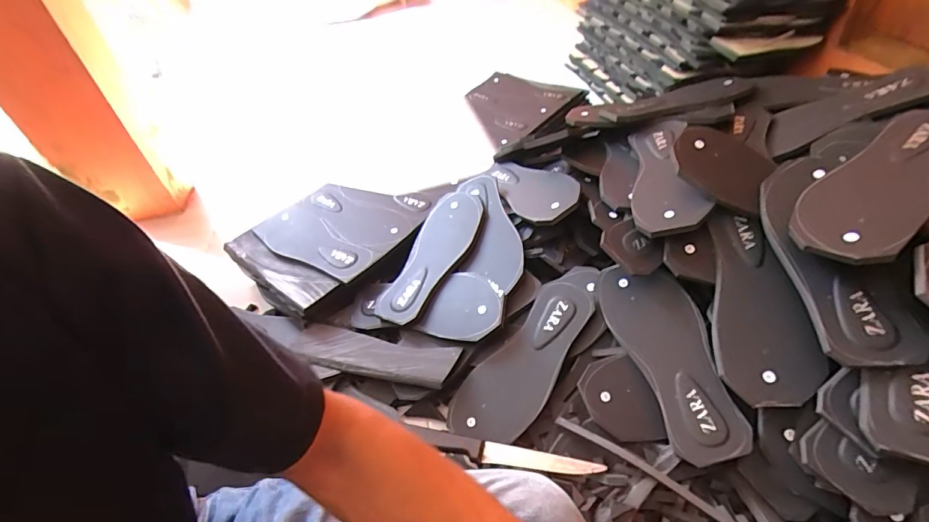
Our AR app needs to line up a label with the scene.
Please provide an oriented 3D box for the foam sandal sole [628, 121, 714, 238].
[{"bbox_3d":[0.274,-0.123,0.601,0.086,0.021,0.240,-14,42,27],"label":"foam sandal sole"}]

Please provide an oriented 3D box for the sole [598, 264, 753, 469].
[{"bbox_3d":[0.248,0.107,0.520,0.098,0.018,0.244,-28,52,14],"label":"sole"}]

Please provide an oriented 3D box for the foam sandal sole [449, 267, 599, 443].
[{"bbox_3d":[0.092,0.123,0.576,0.097,0.014,0.273,33,78,32],"label":"foam sandal sole"}]

